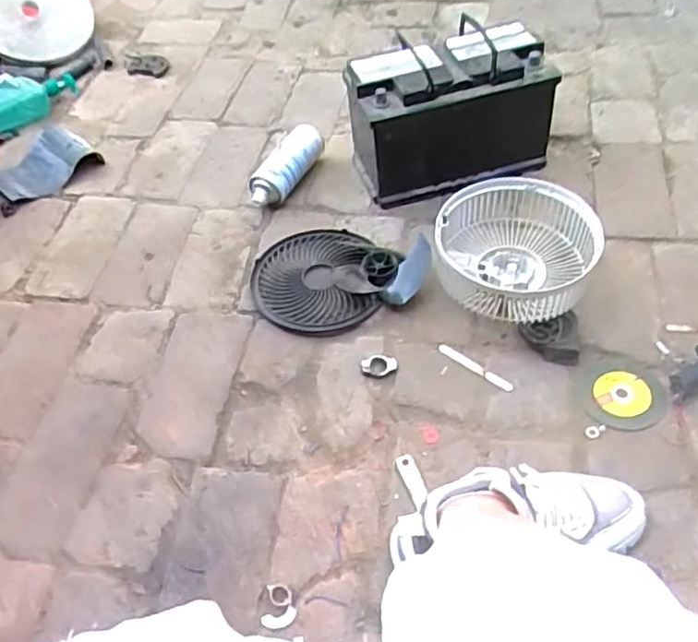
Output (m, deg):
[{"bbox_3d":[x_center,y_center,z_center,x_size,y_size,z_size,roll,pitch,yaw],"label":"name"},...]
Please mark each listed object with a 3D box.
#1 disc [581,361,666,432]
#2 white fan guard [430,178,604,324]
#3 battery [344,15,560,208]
[{"bbox_3d":[0.345,0.091,0.833,0.095,0.012,0.099,-3,52,4],"label":"disc"},{"bbox_3d":[0.229,-0.091,0.926,0.206,0.110,0.197,-3,52,4],"label":"white fan guard"},{"bbox_3d":[0.164,-0.320,1.068,0.291,0.206,0.161,-20,52,-9],"label":"battery"}]

